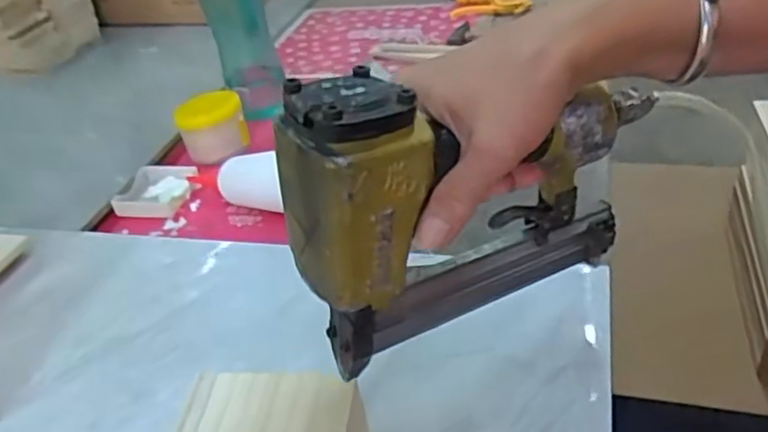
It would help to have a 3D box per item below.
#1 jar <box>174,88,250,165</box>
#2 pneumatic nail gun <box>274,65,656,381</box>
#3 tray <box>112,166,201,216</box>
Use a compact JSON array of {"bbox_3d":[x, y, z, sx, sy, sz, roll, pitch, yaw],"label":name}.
[{"bbox_3d":[-0.203,-0.109,0.779,0.076,0.056,0.064,-16,36,-9],"label":"jar"},{"bbox_3d":[0.058,-0.015,0.358,0.222,0.169,0.045,-25,39,-23],"label":"pneumatic nail gun"},{"bbox_3d":[-0.250,-0.028,0.731,0.080,0.018,0.076,0,36,12],"label":"tray"}]

